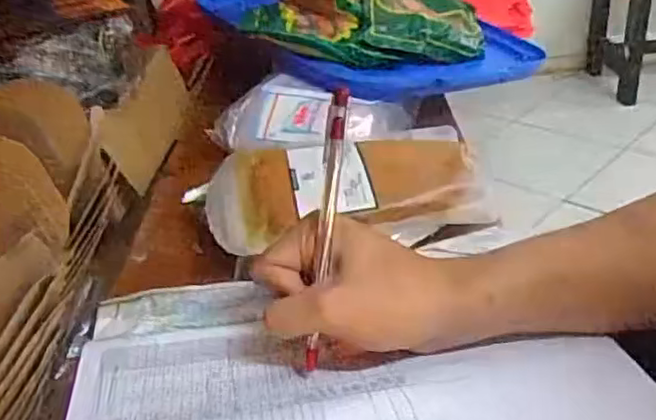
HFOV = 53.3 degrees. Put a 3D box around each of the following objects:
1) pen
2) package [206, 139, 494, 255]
[{"bbox_3d":[-0.002,0.012,0.357,0.011,0.155,0.013,12,12,27],"label":"pen"},{"bbox_3d":[0.011,-0.021,0.511,0.209,0.042,0.123,-11,31,-8],"label":"package"}]

